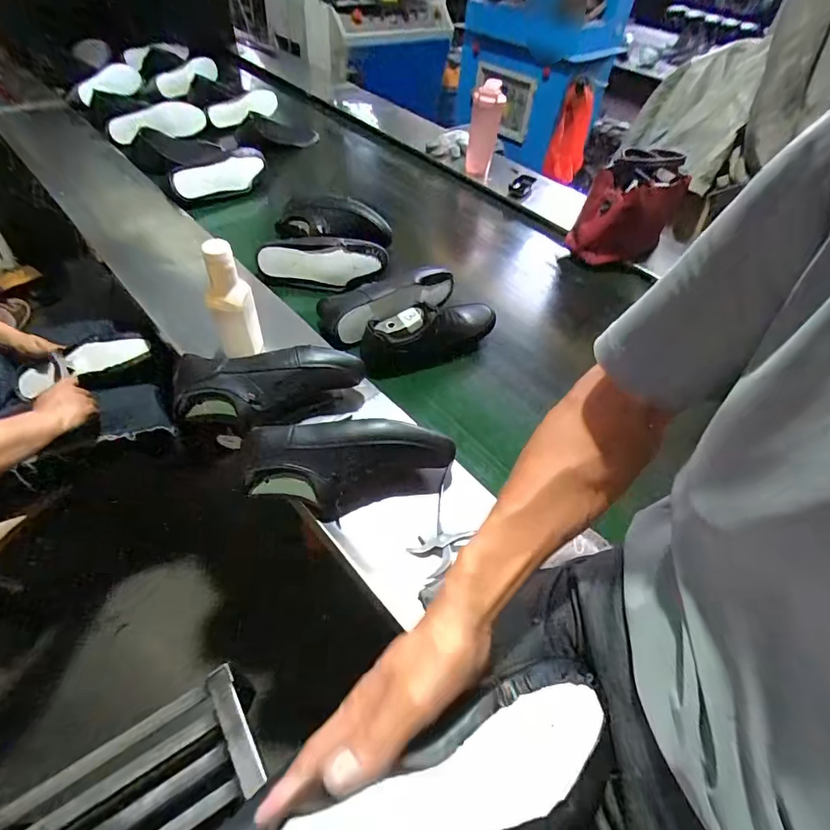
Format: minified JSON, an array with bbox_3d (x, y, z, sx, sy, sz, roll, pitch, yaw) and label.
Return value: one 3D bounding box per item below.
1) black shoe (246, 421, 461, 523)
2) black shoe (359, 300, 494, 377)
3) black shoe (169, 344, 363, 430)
[{"bbox_3d":[-0.083,0.071,0.622,0.275,0.091,0.094,-3,50,-9],"label":"black shoe"},{"bbox_3d":[0.036,-0.159,0.863,0.300,0.099,0.094,-24,57,-25],"label":"black shoe"},{"bbox_3d":[-0.215,-0.037,0.689,0.269,0.086,0.088,-1,50,-7],"label":"black shoe"}]

